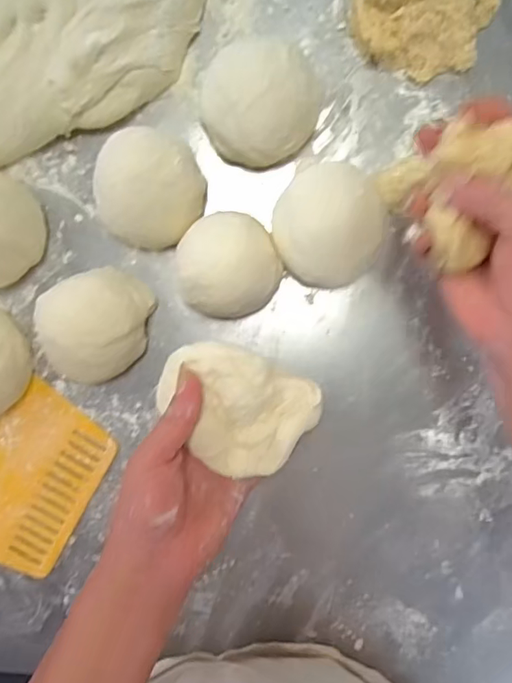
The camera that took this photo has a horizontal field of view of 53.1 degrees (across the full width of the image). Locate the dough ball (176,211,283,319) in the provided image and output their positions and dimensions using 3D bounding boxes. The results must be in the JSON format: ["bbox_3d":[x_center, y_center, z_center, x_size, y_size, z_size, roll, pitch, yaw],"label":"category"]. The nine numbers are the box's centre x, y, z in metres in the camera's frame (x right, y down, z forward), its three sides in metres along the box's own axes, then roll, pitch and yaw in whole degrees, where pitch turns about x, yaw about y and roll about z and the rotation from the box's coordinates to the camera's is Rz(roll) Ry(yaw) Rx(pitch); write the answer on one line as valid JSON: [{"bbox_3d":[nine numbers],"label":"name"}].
[{"bbox_3d":[-0.020,-0.057,0.393,0.074,0.066,0.073,0,93,2],"label":"dough ball"}]

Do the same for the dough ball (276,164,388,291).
[{"bbox_3d":[0.055,-0.086,0.391,0.079,0.068,0.084,0,93,2],"label":"dough ball"}]

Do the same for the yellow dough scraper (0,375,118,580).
[{"bbox_3d":[-0.200,0.119,0.440,0.116,0.006,0.157,29,93,0],"label":"yellow dough scraper"}]

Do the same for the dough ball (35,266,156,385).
[{"bbox_3d":[-0.127,-0.012,0.400,0.078,0.061,0.092,27,96,1],"label":"dough ball"}]

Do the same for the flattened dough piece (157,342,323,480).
[{"bbox_3d":[-0.016,0.047,0.353,0.104,0.024,0.081,29,96,1],"label":"flattened dough piece"}]

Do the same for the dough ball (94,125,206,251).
[{"bbox_3d":[-0.083,-0.117,0.395,0.080,0.061,0.083,0,93,2],"label":"dough ball"}]

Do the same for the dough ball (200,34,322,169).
[{"bbox_3d":[0.005,-0.176,0.385,0.081,0.062,0.074,0,95,4],"label":"dough ball"}]

